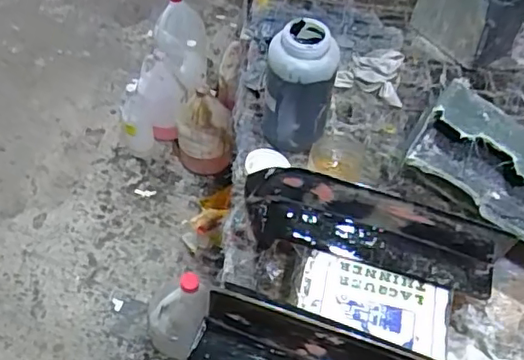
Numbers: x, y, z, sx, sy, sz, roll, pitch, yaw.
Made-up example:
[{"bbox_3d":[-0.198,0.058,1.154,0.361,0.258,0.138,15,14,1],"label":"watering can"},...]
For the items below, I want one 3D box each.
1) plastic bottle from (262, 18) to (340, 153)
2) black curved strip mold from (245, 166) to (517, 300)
[{"bbox_3d":[0.053,-0.122,0.805,0.099,0.184,0.093,3,48,0],"label":"plastic bottle"},{"bbox_3d":[0.109,0.052,0.610,0.279,0.078,0.066,17,49,12],"label":"black curved strip mold"}]

